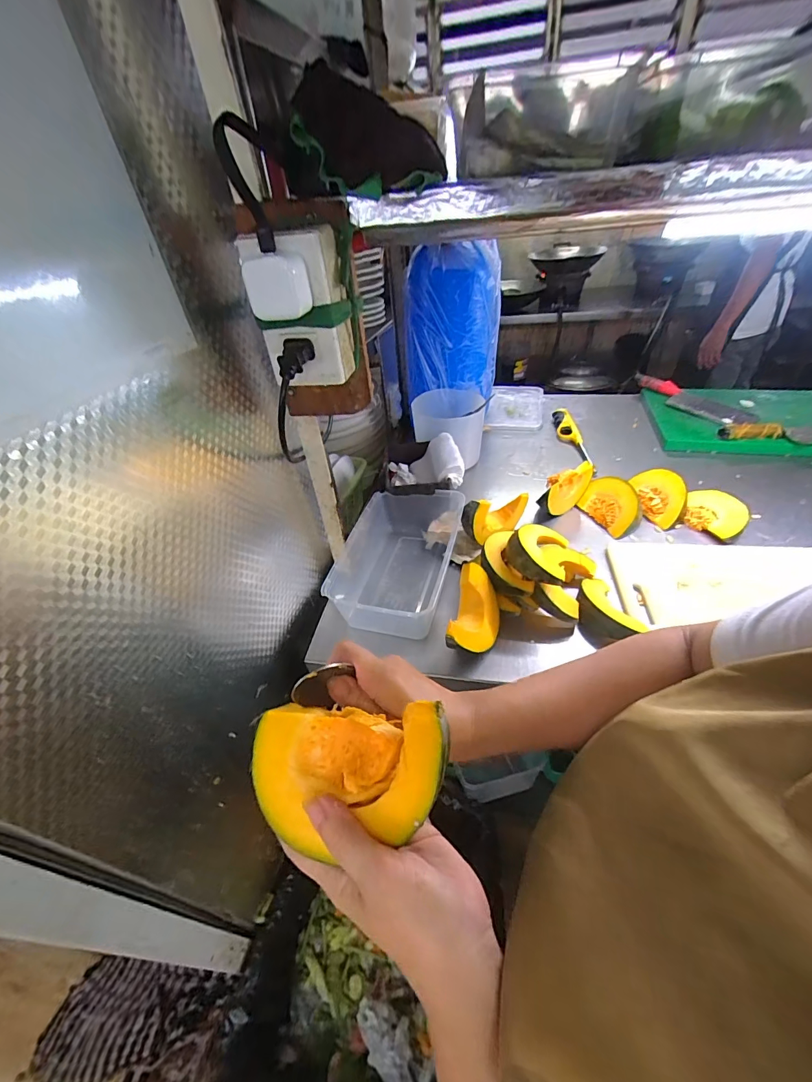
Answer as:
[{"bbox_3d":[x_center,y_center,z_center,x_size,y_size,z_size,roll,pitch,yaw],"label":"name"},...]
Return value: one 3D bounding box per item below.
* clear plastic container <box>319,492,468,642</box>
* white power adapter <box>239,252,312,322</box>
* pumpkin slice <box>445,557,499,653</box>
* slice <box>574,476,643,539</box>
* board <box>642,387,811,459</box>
[{"bbox_3d":[-0.013,0.024,0.648,0.175,0.087,0.301,2,41,11],"label":"clear plastic container"},{"bbox_3d":[-0.103,-0.204,0.331,0.038,0.042,0.033,8,42,17],"label":"white power adapter"},{"bbox_3d":[0.089,0.085,0.534,0.064,0.065,0.109,8,42,16],"label":"pumpkin slice"},{"bbox_3d":[0.372,-0.066,0.729,0.079,0.056,0.103,-19,42,-15],"label":"slice"},{"bbox_3d":[0.838,-0.285,0.957,0.498,0.037,0.329,4,41,12],"label":"board"}]

